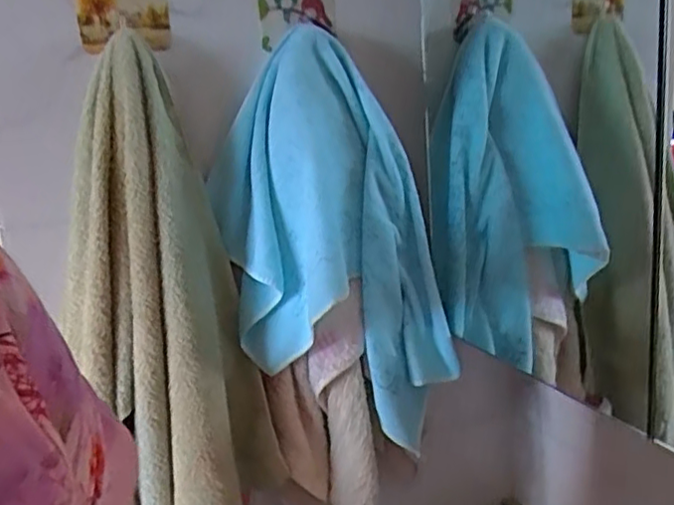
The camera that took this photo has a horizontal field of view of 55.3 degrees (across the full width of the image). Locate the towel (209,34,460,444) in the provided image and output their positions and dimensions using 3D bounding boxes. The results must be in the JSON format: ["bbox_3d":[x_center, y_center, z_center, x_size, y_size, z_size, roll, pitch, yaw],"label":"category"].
[{"bbox_3d":[-0.003,-0.009,0.613,0.177,0.348,0.143,-14,16,-39],"label":"towel"}]

